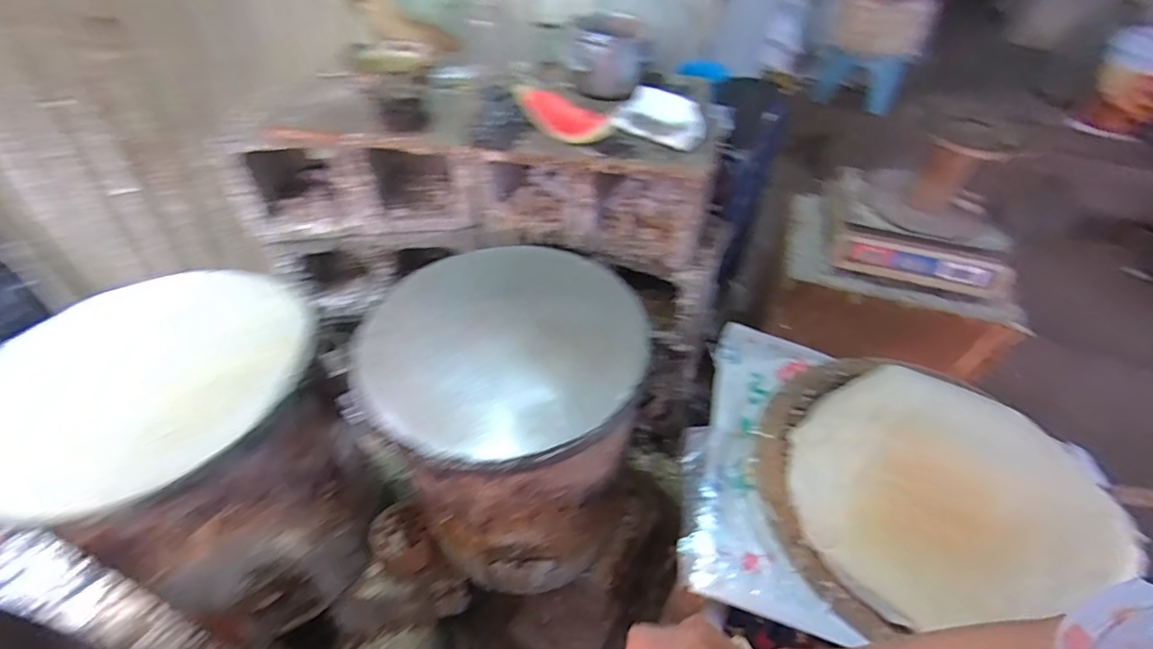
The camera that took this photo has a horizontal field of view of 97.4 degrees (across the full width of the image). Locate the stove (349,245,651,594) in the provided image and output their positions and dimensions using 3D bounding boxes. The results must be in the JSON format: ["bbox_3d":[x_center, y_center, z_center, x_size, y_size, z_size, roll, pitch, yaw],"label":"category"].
[{"bbox_3d":[-0.093,0.170,0.817,0.338,0.454,0.367,2,45,-2],"label":"stove"}]

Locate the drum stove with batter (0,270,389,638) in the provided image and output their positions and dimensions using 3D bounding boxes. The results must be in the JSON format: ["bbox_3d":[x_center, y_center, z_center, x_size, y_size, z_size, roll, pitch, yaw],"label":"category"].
[{"bbox_3d":[-0.535,0.233,0.766,0.368,0.471,0.339,2,45,-2],"label":"drum stove with batter"}]

